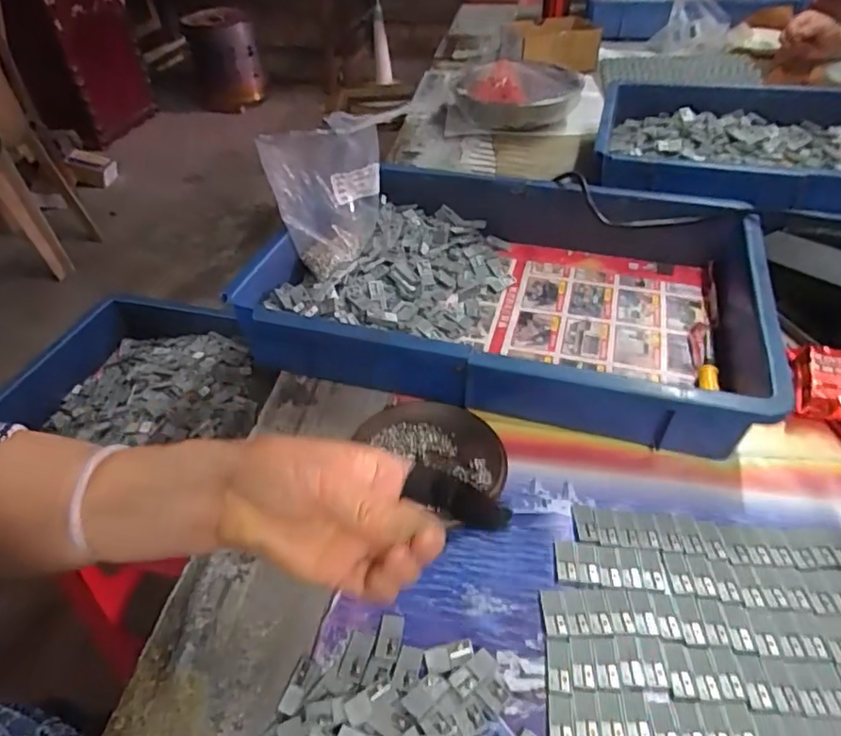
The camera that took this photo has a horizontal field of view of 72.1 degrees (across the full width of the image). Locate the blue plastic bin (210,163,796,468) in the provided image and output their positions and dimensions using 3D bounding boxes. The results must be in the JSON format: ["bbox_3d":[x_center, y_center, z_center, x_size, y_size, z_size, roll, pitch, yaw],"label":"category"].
[{"bbox_3d":[0.081,-0.075,0.533,0.426,0.073,0.287,11,45,14],"label":"blue plastic bin"}]

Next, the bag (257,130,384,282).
[{"bbox_3d":[-0.081,-0.159,0.541,0.104,0.128,0.053,-19,34,-9],"label":"bag"}]

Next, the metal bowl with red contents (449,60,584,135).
[{"bbox_3d":[0.153,-0.429,0.921,0.179,0.063,0.174,-1,44,1],"label":"metal bowl with red contents"}]

